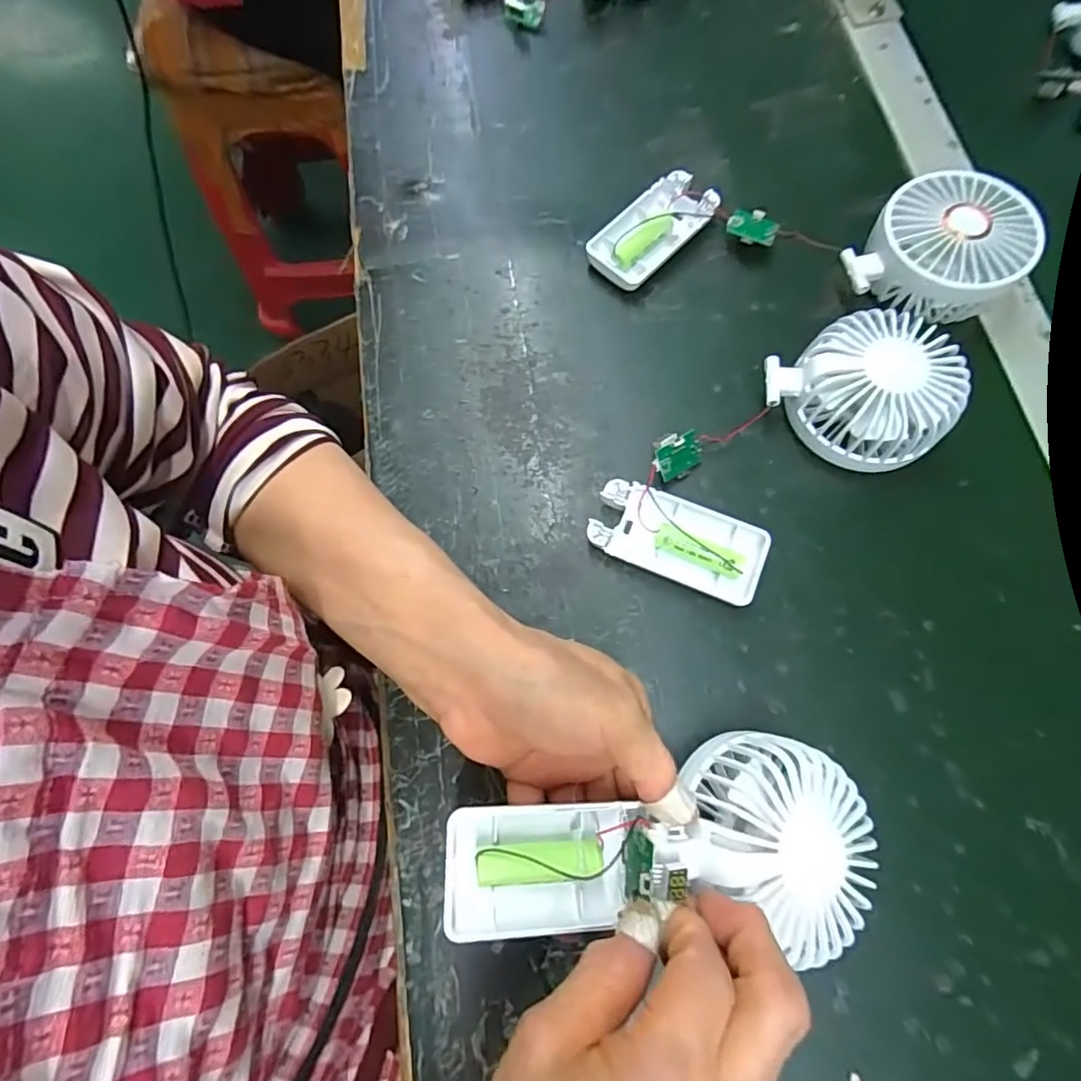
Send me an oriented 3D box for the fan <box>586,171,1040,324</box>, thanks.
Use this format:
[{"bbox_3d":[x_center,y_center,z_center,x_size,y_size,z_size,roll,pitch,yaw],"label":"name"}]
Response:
[{"bbox_3d":[0.166,-0.196,0.365,0.261,0.048,0.091,12,73,5],"label":"fan"}]

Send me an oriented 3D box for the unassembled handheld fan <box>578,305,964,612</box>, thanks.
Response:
[{"bbox_3d":[0.134,-0.048,0.319,0.213,0.047,0.093,-37,75,-10],"label":"unassembled handheld fan"}]

